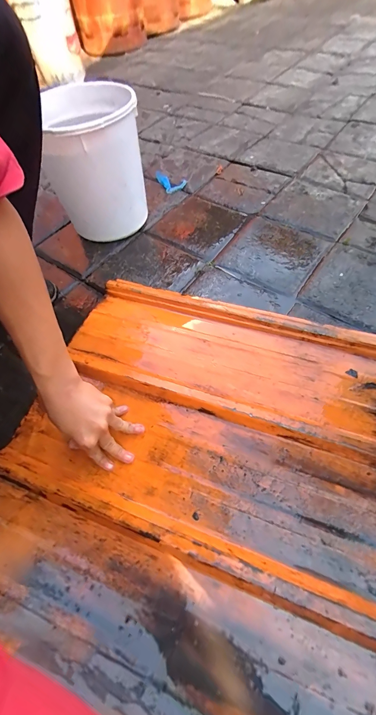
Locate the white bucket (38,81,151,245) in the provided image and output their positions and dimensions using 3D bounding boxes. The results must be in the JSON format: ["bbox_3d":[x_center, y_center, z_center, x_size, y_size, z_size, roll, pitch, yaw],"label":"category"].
[{"bbox_3d":[-0.205,-0.437,0.670,0.198,0.253,0.226,-7,57,3],"label":"white bucket"}]

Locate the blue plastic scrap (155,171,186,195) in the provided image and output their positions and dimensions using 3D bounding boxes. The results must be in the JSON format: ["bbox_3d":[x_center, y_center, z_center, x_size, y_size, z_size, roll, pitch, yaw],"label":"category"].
[{"bbox_3d":[-0.055,-0.537,0.867,0.069,0.016,0.106,-29,59,-11],"label":"blue plastic scrap"}]

